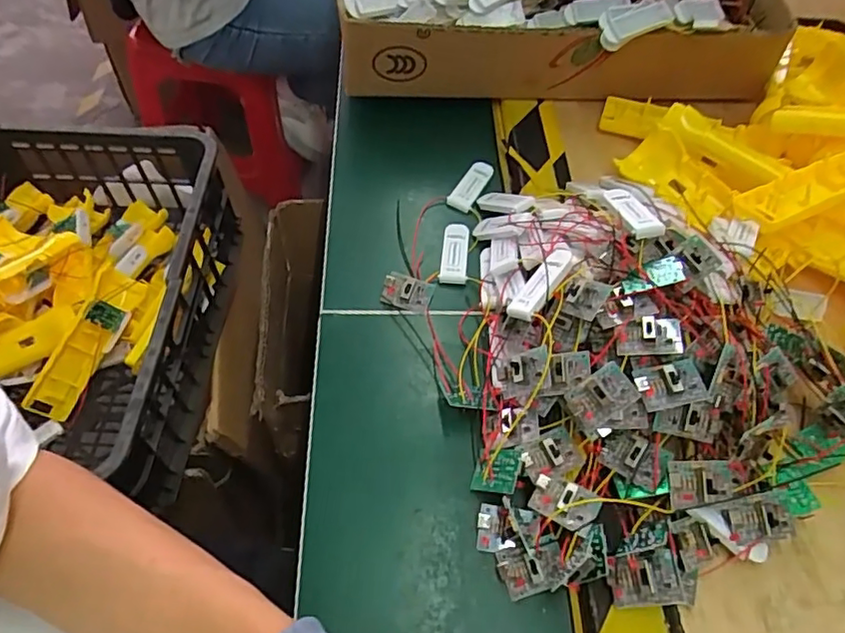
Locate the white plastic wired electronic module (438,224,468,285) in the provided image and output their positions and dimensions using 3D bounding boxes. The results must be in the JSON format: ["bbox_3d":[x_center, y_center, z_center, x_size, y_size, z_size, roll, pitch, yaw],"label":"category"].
[{"bbox_3d":[0.026,-0.050,0.453,0.020,0.005,0.056,8,56,1],"label":"white plastic wired electronic module"}]

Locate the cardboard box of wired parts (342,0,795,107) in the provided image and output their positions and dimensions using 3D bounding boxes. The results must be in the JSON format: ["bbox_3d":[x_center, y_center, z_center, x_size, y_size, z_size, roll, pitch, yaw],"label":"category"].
[{"bbox_3d":[0.119,-0.316,0.547,0.397,0.144,0.220,3,56,-3],"label":"cardboard box of wired parts"}]

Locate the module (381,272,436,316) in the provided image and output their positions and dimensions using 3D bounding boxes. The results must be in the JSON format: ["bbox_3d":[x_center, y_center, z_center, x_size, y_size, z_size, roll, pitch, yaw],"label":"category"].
[{"bbox_3d":[-0.012,-0.018,0.431,0.037,0.013,0.026,11,59,11],"label":"module"}]

